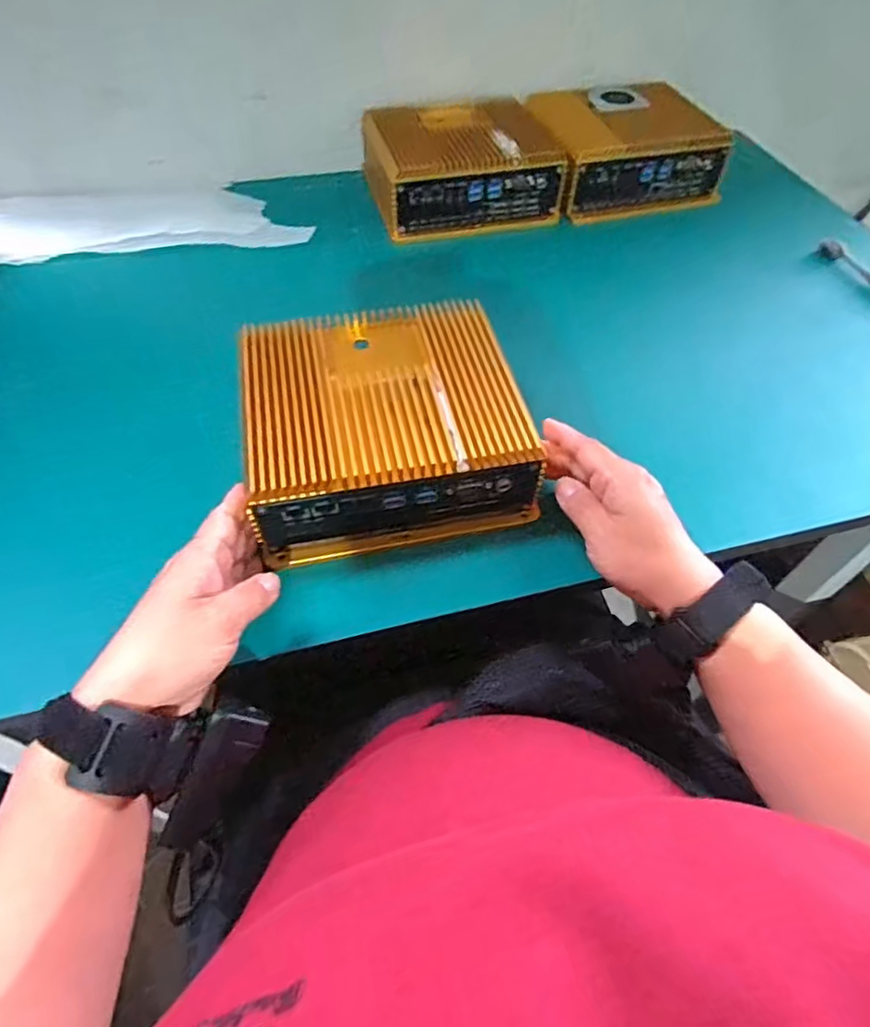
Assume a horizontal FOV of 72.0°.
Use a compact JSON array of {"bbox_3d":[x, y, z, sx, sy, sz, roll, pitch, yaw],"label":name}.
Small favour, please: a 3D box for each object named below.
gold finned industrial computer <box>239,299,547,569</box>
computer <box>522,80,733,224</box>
[{"bbox_3d":[-0.036,-0.064,0.419,0.178,0.077,0.164,-10,55,-9],"label":"gold finned industrial computer"},{"bbox_3d":[0.214,-0.418,0.683,0.185,0.073,0.155,-9,55,-8],"label":"computer"}]

